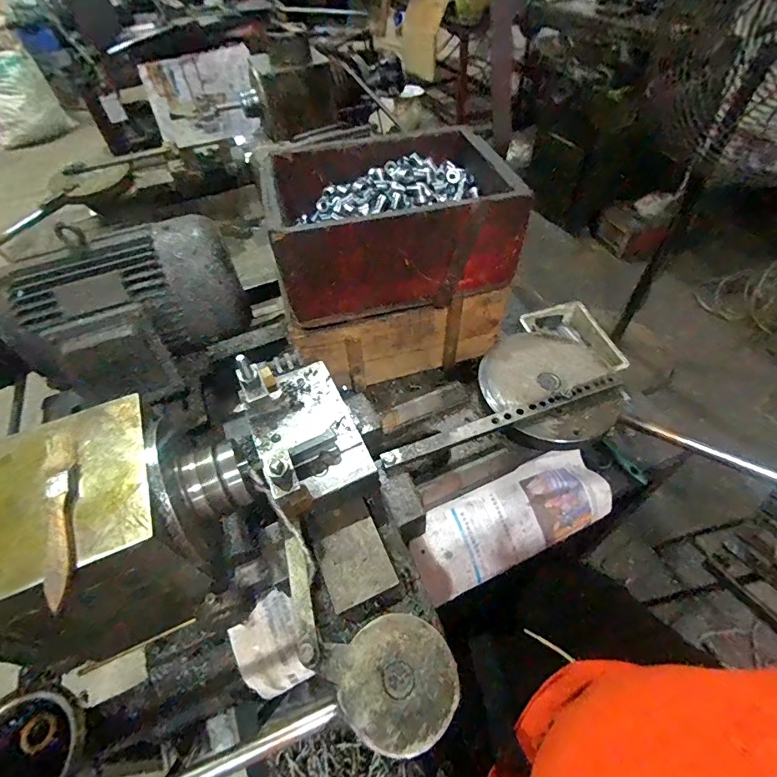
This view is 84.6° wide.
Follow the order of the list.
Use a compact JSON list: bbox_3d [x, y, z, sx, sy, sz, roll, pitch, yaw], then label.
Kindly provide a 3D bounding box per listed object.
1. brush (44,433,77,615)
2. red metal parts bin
[{"bbox_3d":[-0.258,0.096,0.334,0.018,0.016,0.147,-19,53,-12],"label":"brush"},{"bbox_3d":[-0.004,-0.254,0.668,0.339,0.164,0.237,-14,52,-8],"label":"red metal parts bin"}]

